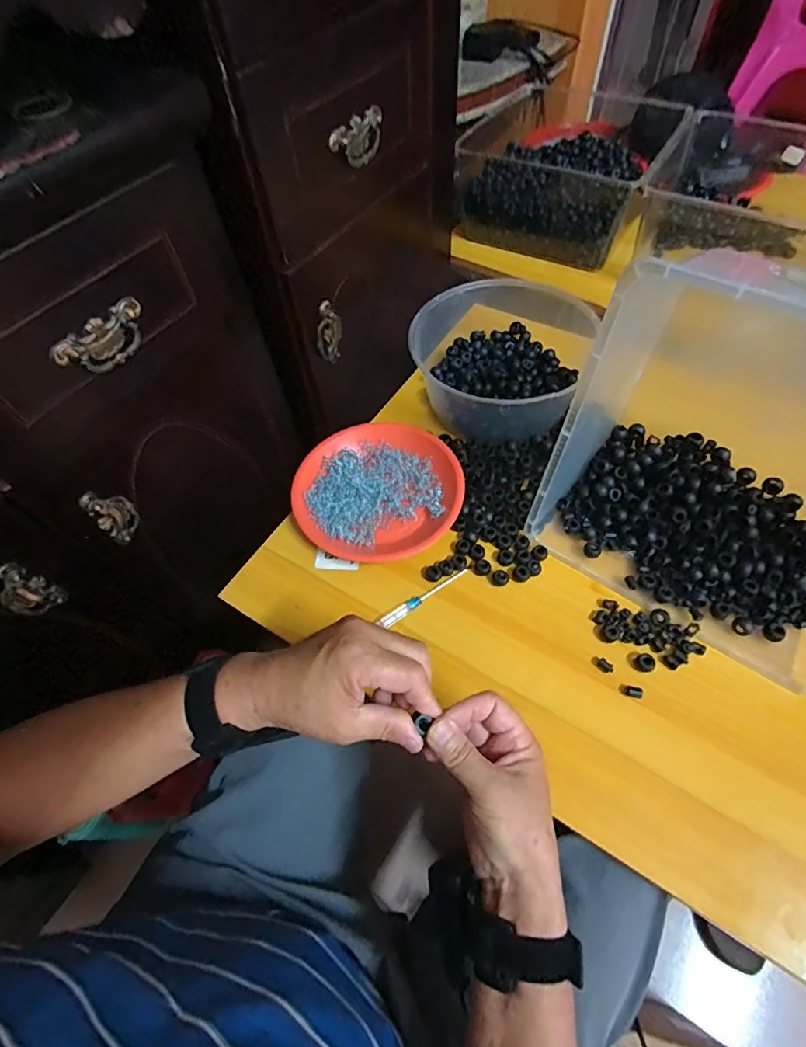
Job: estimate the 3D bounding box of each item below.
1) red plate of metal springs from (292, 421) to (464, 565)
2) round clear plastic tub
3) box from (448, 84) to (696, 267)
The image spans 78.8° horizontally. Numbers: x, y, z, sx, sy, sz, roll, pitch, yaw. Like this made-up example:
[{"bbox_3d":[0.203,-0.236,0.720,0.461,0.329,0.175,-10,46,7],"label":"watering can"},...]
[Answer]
[{"bbox_3d":[-0.028,-0.044,0.600,0.191,0.029,0.192,-1,58,2],"label":"red plate of metal springs"},{"bbox_3d":[0.112,-0.218,0.636,0.202,0.092,0.203,-1,58,2],"label":"round clear plastic tub"},{"bbox_3d":[0.290,-0.614,0.858,0.308,0.145,0.309,27,63,18],"label":"box"}]

